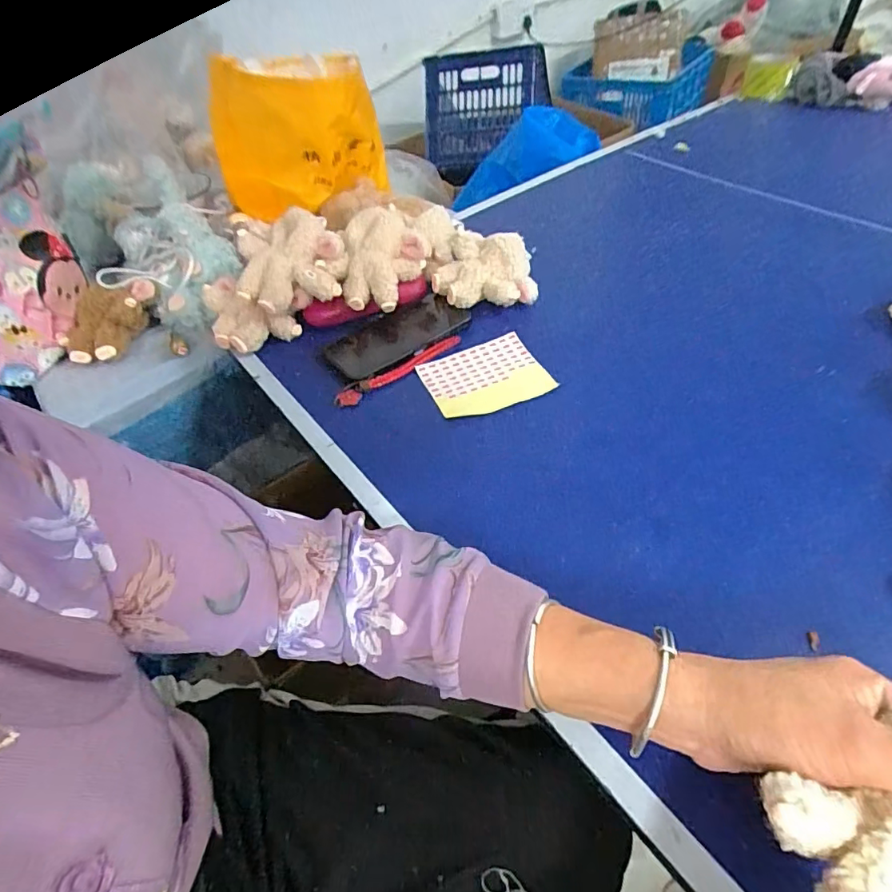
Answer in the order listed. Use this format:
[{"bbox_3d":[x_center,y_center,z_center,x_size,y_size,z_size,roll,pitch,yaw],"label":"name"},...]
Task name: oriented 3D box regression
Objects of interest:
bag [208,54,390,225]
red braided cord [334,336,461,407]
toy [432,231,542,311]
[{"bbox_3d":[-0.212,-0.441,0.741,0.251,0.175,0.179,15,52,19],"label":"bag"},{"bbox_3d":[-0.048,-0.081,0.558,0.153,0.022,0.019,-29,51,-18],"label":"red braided cord"},{"bbox_3d":[0.046,-0.205,0.626,0.124,0.066,0.085,-8,48,-1],"label":"toy"}]

